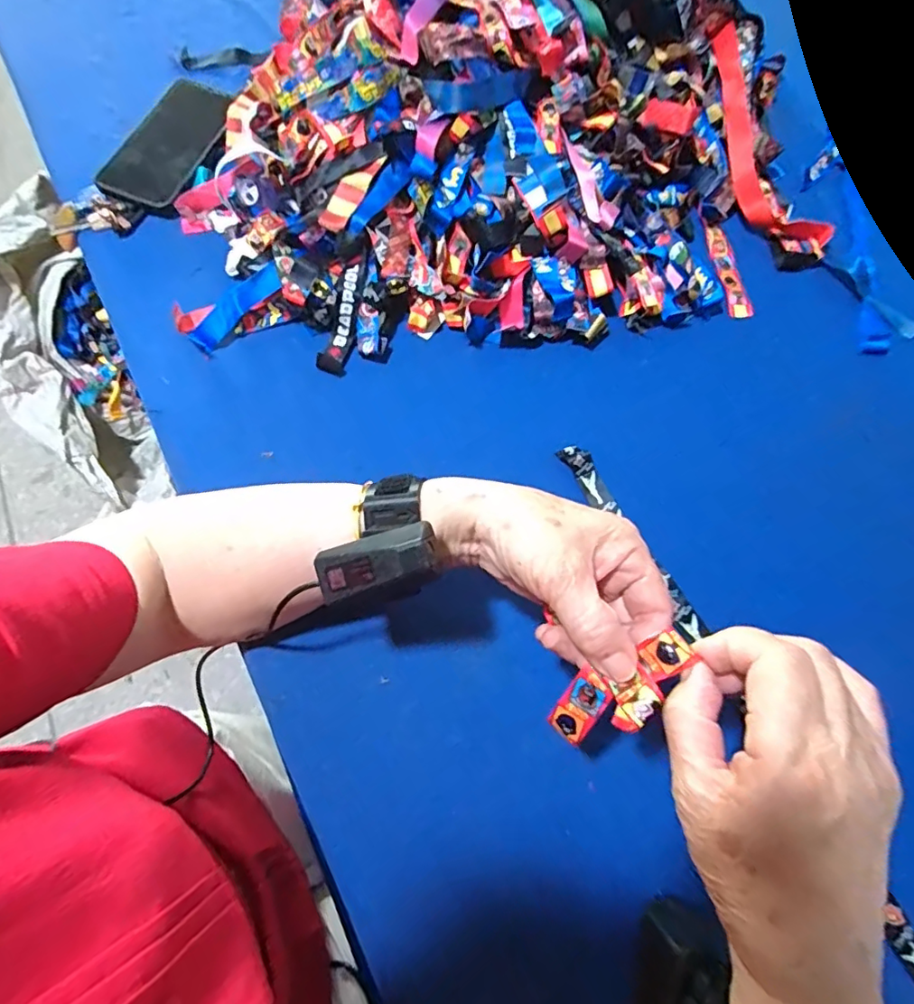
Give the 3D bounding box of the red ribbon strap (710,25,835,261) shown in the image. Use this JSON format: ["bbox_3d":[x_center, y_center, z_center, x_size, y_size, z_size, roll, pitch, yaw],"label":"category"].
[{"bbox_3d":[0.295,-0.356,0.531,0.064,0.021,0.257,-15,83,-9],"label":"red ribbon strap"}]

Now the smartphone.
[{"bbox_3d":[-0.282,-0.361,0.528,0.080,0.012,0.161,18,69,5],"label":"smartphone"}]

